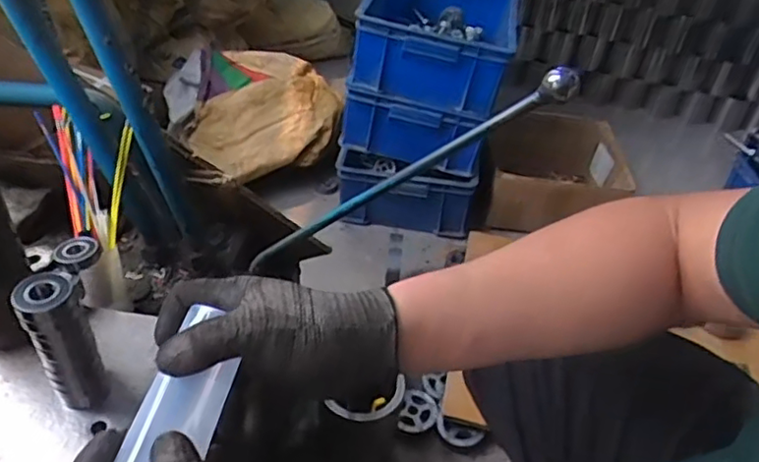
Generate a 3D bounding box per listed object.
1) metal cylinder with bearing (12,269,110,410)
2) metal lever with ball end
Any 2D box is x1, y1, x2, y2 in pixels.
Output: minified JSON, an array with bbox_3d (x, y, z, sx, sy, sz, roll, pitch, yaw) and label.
[{"bbox_3d":[-0.235,0.085,0.471,0.039,0.116,0.037,-20,46,-26],"label":"metal cylinder with bearing"},{"bbox_3d":[0.009,-0.042,0.601,0.023,0.397,0.025,48,40,-18],"label":"metal lever with ball end"}]

